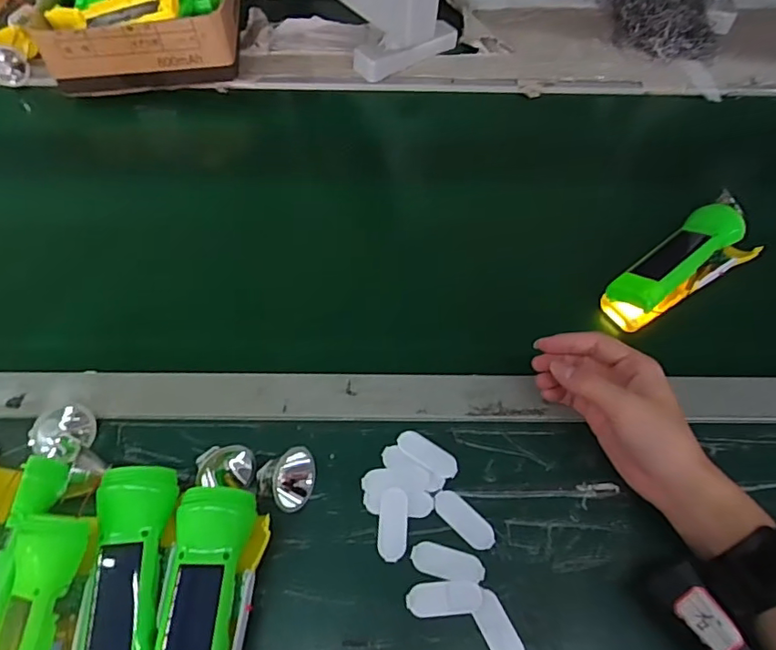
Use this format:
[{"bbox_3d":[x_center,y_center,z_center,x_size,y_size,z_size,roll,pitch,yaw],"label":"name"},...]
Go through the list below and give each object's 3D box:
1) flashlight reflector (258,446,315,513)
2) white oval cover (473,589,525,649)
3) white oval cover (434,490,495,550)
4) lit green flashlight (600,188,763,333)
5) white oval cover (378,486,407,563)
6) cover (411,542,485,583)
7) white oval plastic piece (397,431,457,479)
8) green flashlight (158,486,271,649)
[{"bbox_3d":[-0.073,0.113,0.390,0.040,0.032,0.038,-11,58,-8],"label":"flashlight reflector"},{"bbox_3d":[0.073,0.202,0.357,0.021,0.005,0.048,-23,61,-15],"label":"white oval cover"},{"bbox_3d":[0.056,0.141,0.393,0.050,0.004,0.020,40,65,22],"label":"white oval cover"},{"bbox_3d":[0.279,-0.059,0.501,0.176,0.049,0.065,-32,65,-19],"label":"lit green flashlight"},{"bbox_3d":[0.004,0.143,0.389,0.021,0.004,0.049,2,57,0],"label":"white oval cover"},{"bbox_3d":[0.042,0.166,0.376,0.050,0.004,0.020,15,58,9],"label":"cover"},{"bbox_3d":[0.030,0.100,0.416,0.050,0.005,0.018,31,62,18],"label":"white oval plastic piece"},{"bbox_3d":[-0.114,0.193,0.334,0.056,0.047,0.175,4,59,1],"label":"green flashlight"}]

